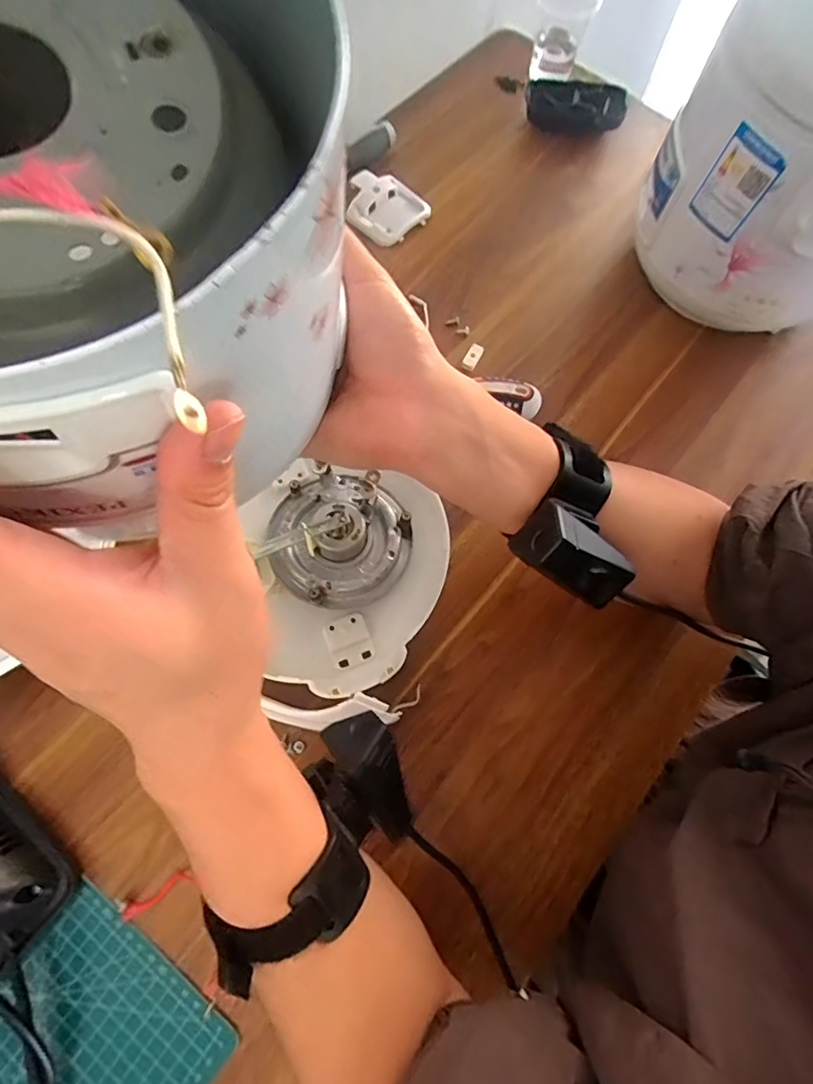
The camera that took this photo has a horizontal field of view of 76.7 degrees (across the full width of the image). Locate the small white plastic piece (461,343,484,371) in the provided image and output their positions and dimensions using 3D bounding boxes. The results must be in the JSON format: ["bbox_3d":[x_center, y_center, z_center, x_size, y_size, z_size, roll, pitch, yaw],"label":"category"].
[{"bbox_3d":[0.061,-0.172,0.480,0.015,0.007,0.029,24,72,6],"label":"small white plastic piece"}]

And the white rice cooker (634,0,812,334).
[{"bbox_3d":[0.313,-0.310,0.423,0.190,0.224,0.201,23,72,6],"label":"white rice cooker"}]

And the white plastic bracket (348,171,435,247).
[{"bbox_3d":[-0.024,-0.349,0.534,0.077,0.022,0.073,38,74,10],"label":"white plastic bracket"}]

